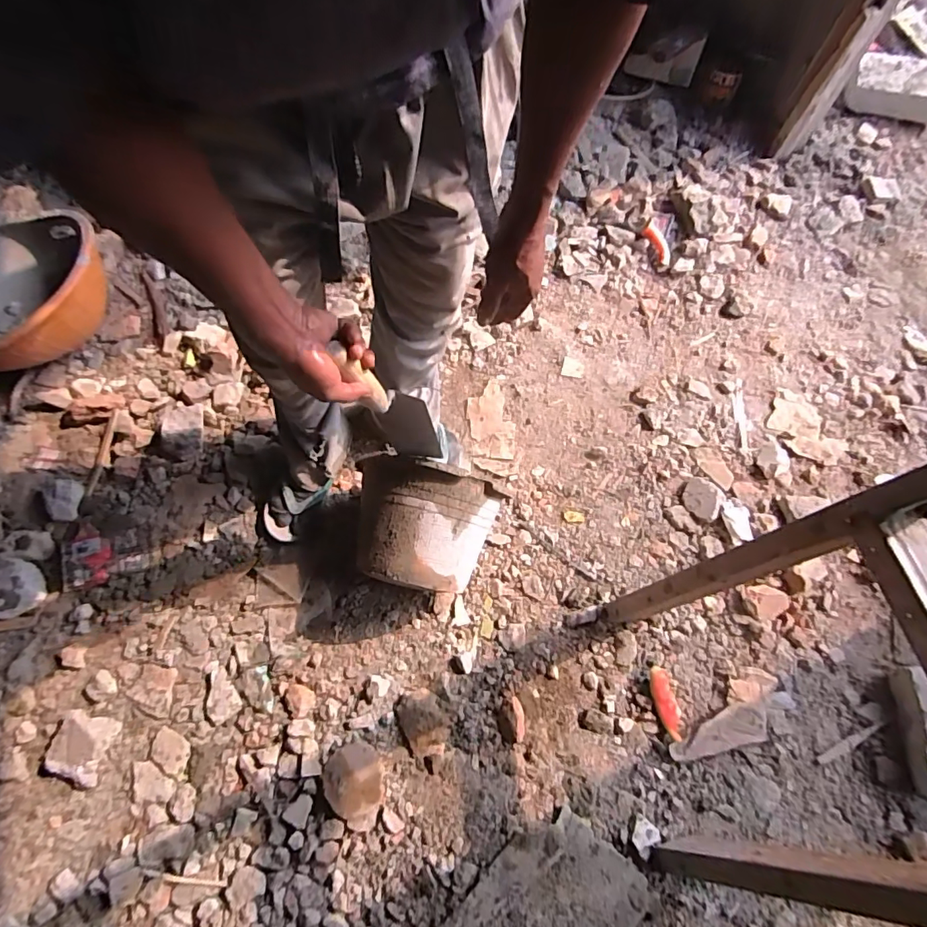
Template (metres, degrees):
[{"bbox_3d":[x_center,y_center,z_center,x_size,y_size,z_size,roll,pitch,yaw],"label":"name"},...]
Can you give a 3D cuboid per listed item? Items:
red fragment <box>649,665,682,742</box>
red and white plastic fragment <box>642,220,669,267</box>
[{"bbox_3d":[0.359,0.422,0.900,0.042,0.016,0.117,-13,65,-7],"label":"red fragment"},{"bbox_3d":[0.502,-0.570,1.321,0.042,0.011,0.124,-21,85,-11],"label":"red and white plastic fragment"}]

